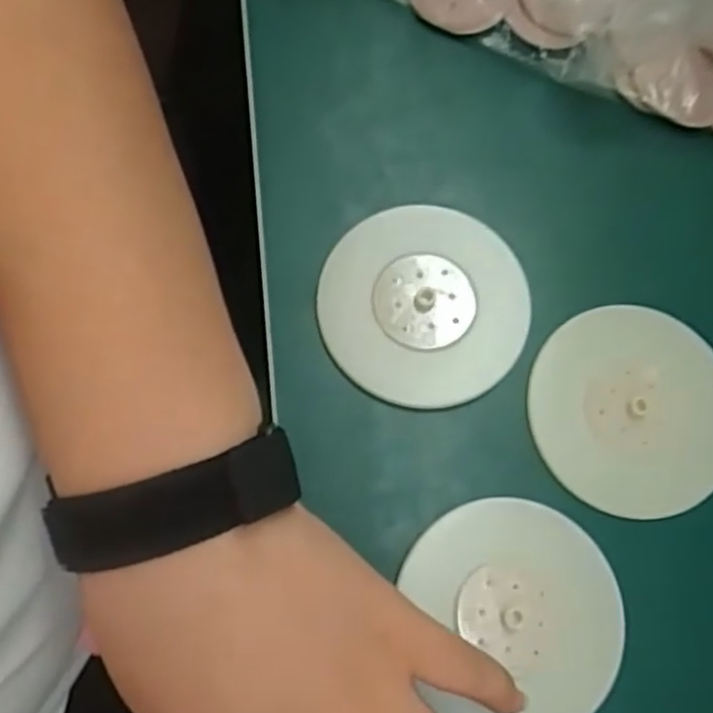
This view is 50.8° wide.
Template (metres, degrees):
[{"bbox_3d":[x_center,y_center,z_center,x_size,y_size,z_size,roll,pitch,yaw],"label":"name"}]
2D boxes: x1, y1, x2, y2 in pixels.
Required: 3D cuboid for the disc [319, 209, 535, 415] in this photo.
[{"bbox_3d":[0.028,-0.021,0.309,0.083,0.005,0.082,2,74,-6],"label":"disc"}]

